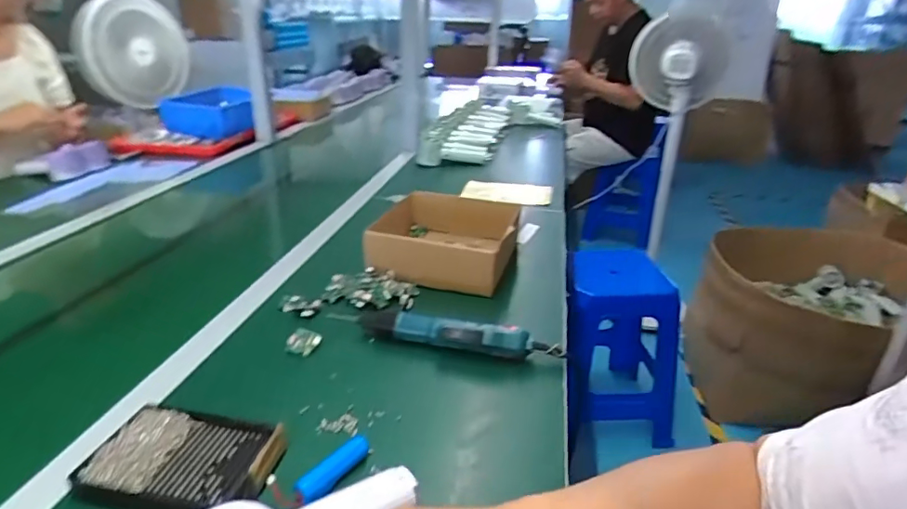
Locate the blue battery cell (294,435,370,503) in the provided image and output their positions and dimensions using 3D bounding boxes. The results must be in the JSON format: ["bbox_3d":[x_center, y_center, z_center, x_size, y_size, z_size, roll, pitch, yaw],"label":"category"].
[{"bbox_3d":[-0.097,0.178,0.429,0.016,0.022,0.068,19,30,34],"label":"blue battery cell"}]

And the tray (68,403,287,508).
[{"bbox_3d":[-0.222,0.166,0.431,0.147,0.013,0.095,5,25,8],"label":"tray"}]

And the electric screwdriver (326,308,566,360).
[{"bbox_3d":[-0.012,0.090,0.597,0.262,0.038,0.033,9,26,17],"label":"electric screwdriver"}]

